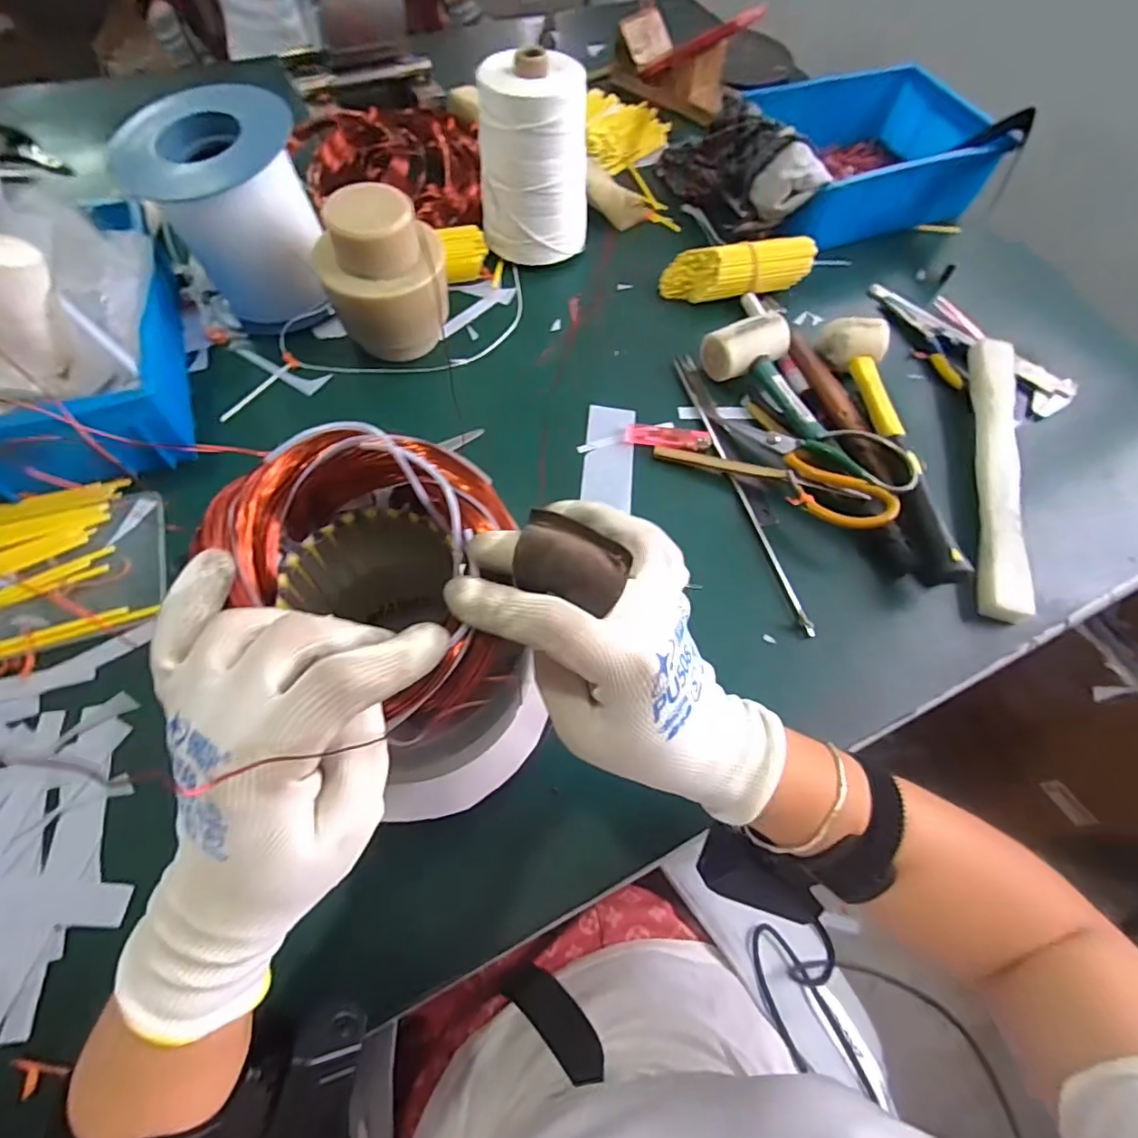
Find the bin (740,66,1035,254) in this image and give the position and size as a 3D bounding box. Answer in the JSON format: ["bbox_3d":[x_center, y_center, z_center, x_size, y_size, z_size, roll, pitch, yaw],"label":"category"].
[{"bbox_3d":[0.352,-0.523,0.686,0.290,0.082,0.222,-19,66,-12],"label":"bin"}]

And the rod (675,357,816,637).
[{"bbox_3d":[0.150,-0.080,0.497,0.011,0.008,0.305,-13,65,-9],"label":"rod"}]

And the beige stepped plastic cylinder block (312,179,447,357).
[{"bbox_3d":[-0.166,-0.255,0.499,0.093,0.138,0.088,20,64,7],"label":"beige stepped plastic cylinder block"}]

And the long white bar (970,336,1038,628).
[{"bbox_3d":[0.392,-0.097,0.503,0.035,0.029,0.305,15,63,5],"label":"long white bar"}]

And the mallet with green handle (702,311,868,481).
[{"bbox_3d":[0.205,-0.156,0.509,0.075,0.045,0.191,-20,66,-12],"label":"mallet with green handle"}]

